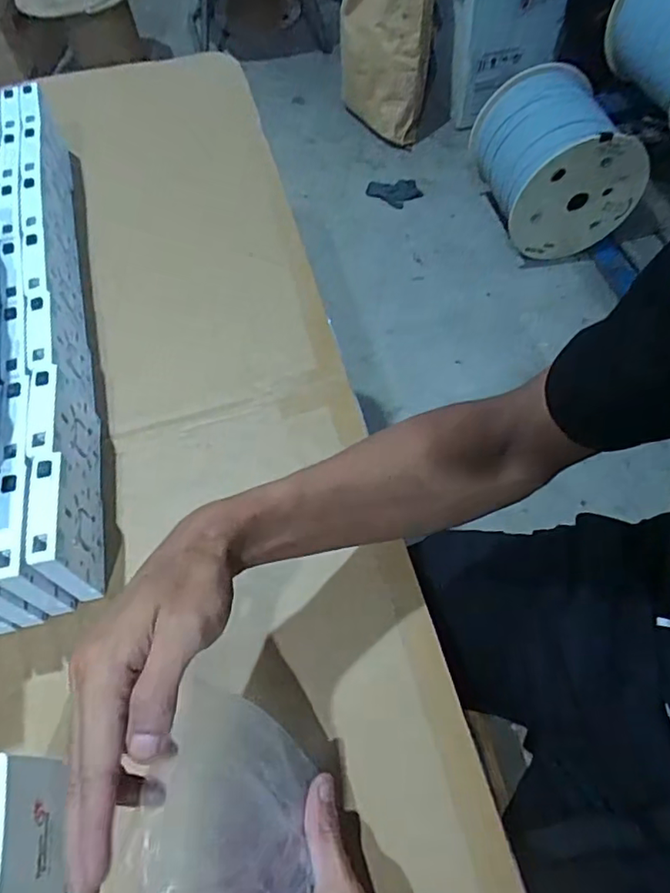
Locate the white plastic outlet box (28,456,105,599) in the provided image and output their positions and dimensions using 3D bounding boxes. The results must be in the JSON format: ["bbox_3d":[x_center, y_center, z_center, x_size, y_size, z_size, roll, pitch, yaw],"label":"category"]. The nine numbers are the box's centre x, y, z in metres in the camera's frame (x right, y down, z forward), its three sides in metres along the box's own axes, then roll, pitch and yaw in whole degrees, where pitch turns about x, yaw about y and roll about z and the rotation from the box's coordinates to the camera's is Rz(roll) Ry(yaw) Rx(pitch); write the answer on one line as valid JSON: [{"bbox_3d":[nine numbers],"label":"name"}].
[{"bbox_3d":[-0.201,0.060,0.449,0.023,0.077,0.098,-12,60,-4],"label":"white plastic outlet box"}]

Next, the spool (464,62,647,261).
[{"bbox_3d":[0.574,-0.786,1.602,0.328,0.307,0.422,-12,60,-4],"label":"spool"}]

